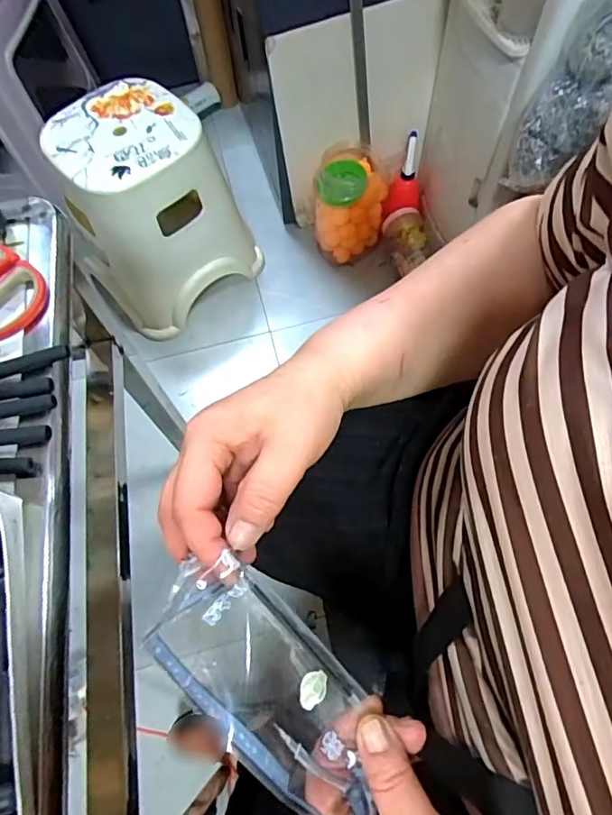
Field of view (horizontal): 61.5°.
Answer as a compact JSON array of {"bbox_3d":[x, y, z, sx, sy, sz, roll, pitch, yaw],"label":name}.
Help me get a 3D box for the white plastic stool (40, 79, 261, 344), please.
[{"bbox_3d":[-0.319,-0.398,1.066,0.321,0.357,0.294,-41,71,-14],"label":"white plastic stool"}]

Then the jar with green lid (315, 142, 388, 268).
[{"bbox_3d":[0.101,-0.457,1.153,0.147,0.203,0.161,-1,66,2],"label":"jar with green lid"}]

